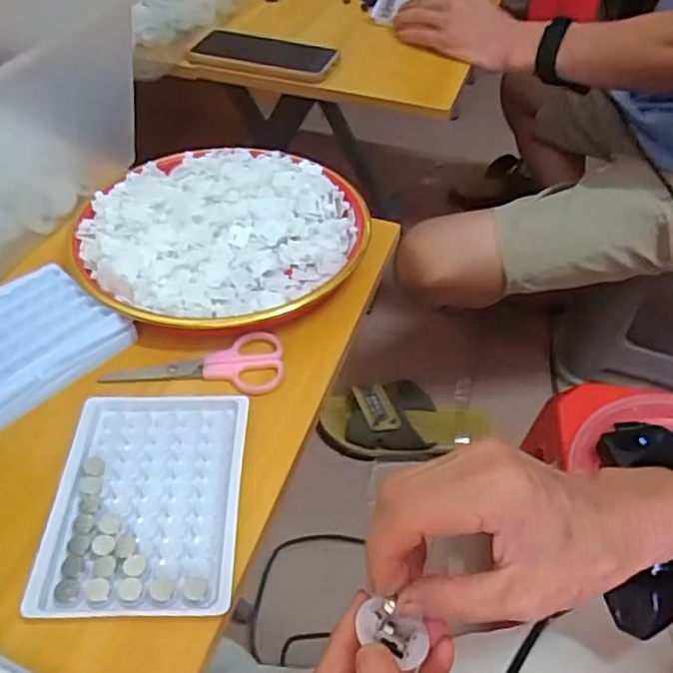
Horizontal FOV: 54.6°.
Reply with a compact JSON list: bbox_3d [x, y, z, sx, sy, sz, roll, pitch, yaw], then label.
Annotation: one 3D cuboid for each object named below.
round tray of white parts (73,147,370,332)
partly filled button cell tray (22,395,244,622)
[{"bbox_3d":[-0.087,-0.080,0.495,0.197,0.033,0.210,1,46,-1],"label":"round tray of white parts"},{"bbox_3d":[-0.101,0.086,0.352,0.096,0.009,0.128,0,46,-2],"label":"partly filled button cell tray"}]

